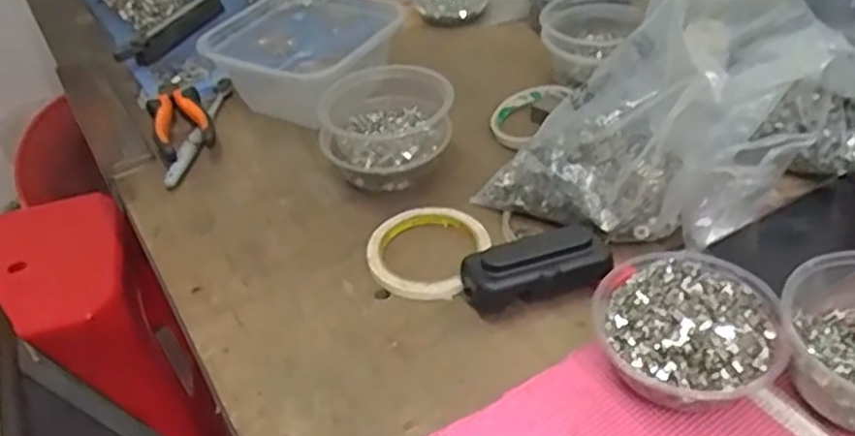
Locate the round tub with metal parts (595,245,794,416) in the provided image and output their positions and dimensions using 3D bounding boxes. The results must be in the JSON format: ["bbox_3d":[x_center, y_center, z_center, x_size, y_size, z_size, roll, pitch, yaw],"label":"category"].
[{"bbox_3d":[0.166,0.071,0.472,0.108,0.043,0.117,-4,41,4],"label":"round tub with metal parts"}]

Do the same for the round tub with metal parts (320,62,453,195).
[{"bbox_3d":[-0.035,-0.081,0.662,0.110,0.072,0.105,-4,41,4],"label":"round tub with metal parts"}]

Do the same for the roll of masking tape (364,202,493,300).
[{"bbox_3d":[0.000,0.023,0.591,0.089,0.009,0.101,16,46,25],"label":"roll of masking tape"}]

